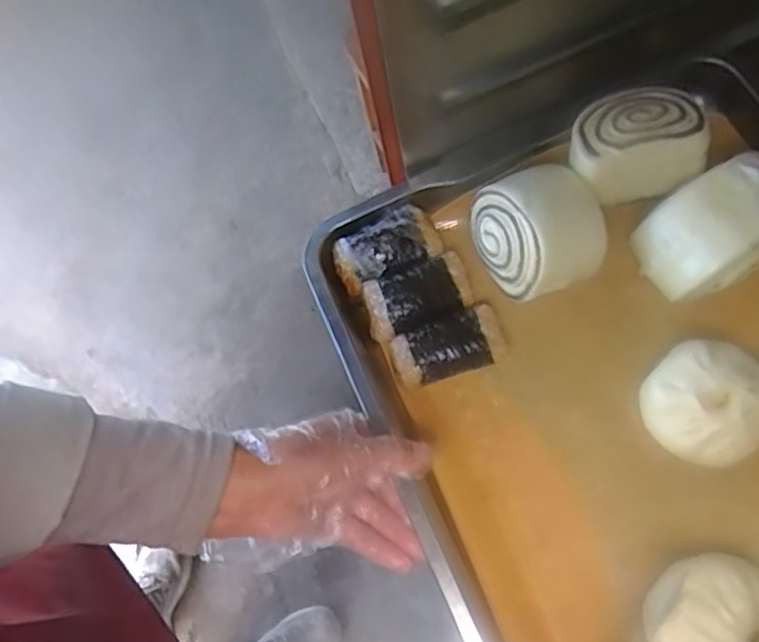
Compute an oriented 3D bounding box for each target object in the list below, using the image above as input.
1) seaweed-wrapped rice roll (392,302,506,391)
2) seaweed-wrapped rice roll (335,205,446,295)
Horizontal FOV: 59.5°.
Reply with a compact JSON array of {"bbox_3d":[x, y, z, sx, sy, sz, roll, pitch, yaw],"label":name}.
[{"bbox_3d":[0.053,0.021,0.509,0.083,0.024,0.043,-18,66,-7],"label":"seaweed-wrapped rice roll"},{"bbox_3d":[0.006,-0.057,0.529,0.085,0.032,0.042,-27,68,-11],"label":"seaweed-wrapped rice roll"}]

